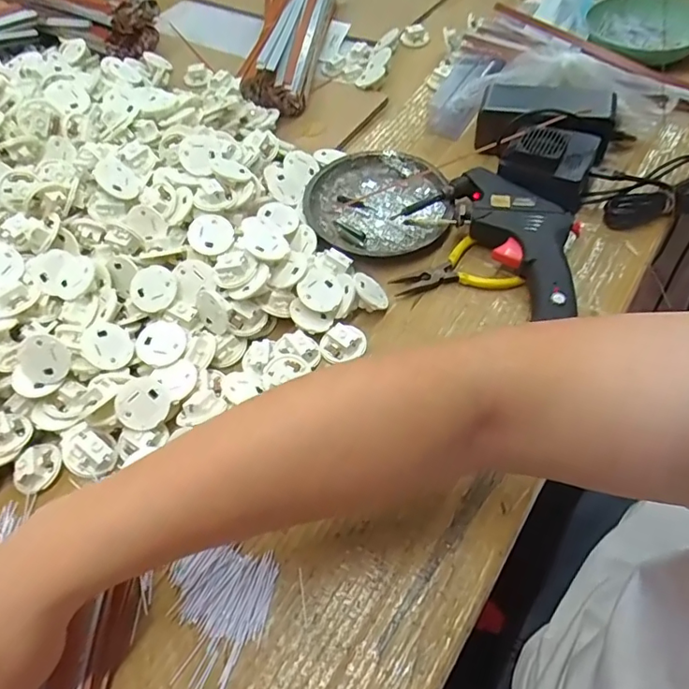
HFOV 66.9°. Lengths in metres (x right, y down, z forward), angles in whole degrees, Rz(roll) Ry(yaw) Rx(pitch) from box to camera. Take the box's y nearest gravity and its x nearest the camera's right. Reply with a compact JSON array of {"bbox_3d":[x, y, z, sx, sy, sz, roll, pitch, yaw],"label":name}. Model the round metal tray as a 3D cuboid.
[{"bbox_3d":[0.034,-0.142,0.523,0.141,0.029,0.134,1,59,-1],"label":"round metal tray"}]

